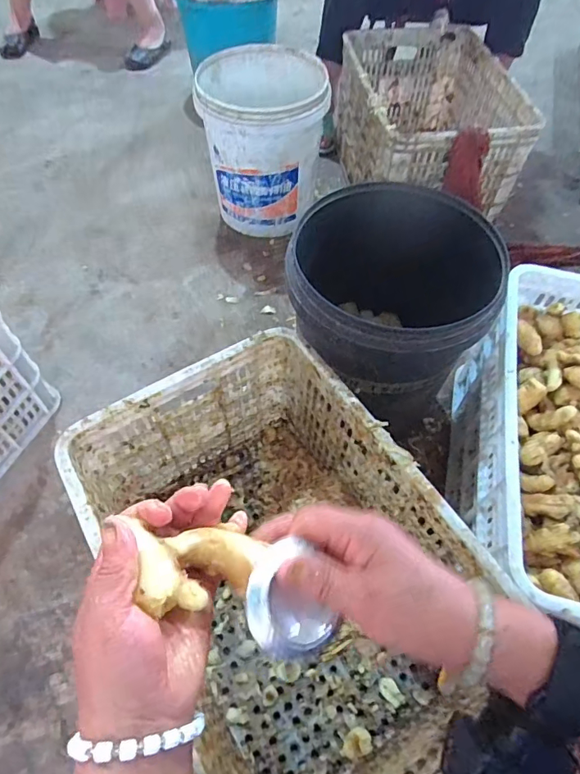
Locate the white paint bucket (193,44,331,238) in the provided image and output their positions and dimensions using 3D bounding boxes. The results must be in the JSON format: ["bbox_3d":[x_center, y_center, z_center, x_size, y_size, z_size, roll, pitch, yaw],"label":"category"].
[{"bbox_3d":[-0.060,-0.579,1.119,0.275,0.312,0.275,0,59,-1],"label":"white paint bucket"}]

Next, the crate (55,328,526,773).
[{"bbox_3d":[-0.007,0.237,0.629,0.348,0.293,0.513,-30,64,-17],"label":"crate"}]

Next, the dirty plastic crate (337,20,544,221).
[{"bbox_3d":[0.325,-0.654,1.148,0.358,0.237,0.501,-2,57,-4],"label":"dirty plastic crate"}]

